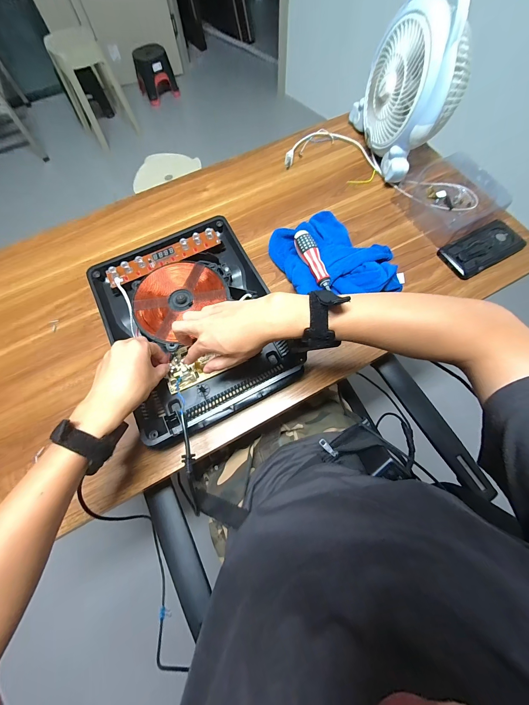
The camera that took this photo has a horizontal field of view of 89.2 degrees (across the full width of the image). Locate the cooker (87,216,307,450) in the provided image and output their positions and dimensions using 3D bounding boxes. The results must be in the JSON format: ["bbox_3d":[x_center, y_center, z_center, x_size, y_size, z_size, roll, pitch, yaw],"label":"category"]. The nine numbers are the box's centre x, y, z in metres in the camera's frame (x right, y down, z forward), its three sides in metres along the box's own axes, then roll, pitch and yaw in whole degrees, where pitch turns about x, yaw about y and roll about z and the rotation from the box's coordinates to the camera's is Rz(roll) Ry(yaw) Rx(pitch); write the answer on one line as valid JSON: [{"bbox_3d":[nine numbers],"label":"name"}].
[{"bbox_3d":[-0.120,-0.056,0.467,0.269,0.069,0.337,-27,71,-9],"label":"cooker"}]

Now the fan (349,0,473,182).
[{"bbox_3d":[0.302,-0.547,0.548,0.126,0.245,0.266,-15,70,-5],"label":"fan"}]

